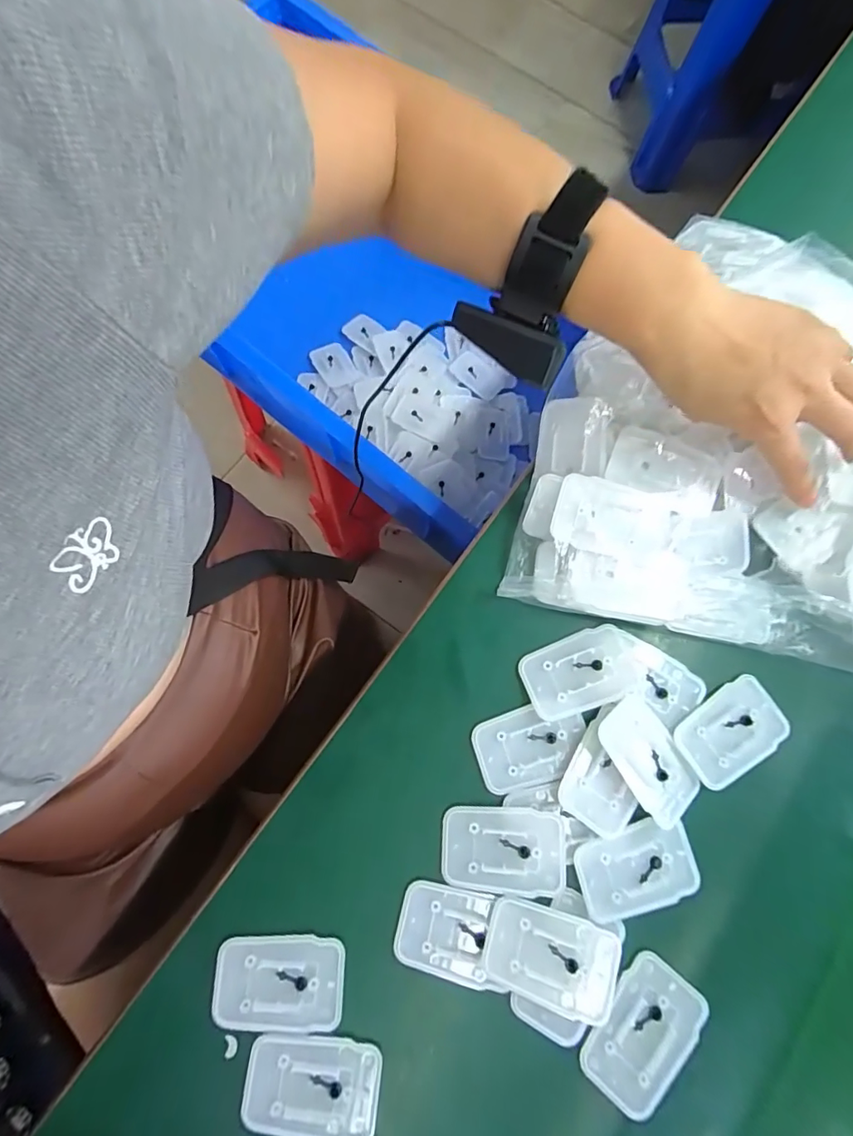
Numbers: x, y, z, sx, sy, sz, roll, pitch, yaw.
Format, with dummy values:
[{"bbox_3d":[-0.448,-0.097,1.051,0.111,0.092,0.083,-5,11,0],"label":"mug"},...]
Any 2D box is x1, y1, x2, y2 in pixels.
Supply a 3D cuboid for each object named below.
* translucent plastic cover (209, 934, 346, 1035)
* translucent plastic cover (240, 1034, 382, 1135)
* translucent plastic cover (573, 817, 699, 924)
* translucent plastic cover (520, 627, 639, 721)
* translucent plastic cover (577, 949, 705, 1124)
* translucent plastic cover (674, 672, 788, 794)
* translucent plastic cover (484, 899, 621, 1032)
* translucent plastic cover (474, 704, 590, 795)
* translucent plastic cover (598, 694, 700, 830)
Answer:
[{"bbox_3d":[-0.080,0.227,0.266,0.069,0.004,0.044,3,77,-1],"label":"translucent plastic cover"},{"bbox_3d":[-0.060,0.271,0.253,0.068,0.007,0.042,5,77,0],"label":"translucent plastic cover"},{"bbox_3d":[0.121,0.172,0.278,0.068,0.005,0.044,-13,78,-5],"label":"translucent plastic cover"},{"bbox_3d":[0.097,0.065,0.303,0.070,0.006,0.045,-21,79,-6],"label":"translucent plastic cover"},{"bbox_3d":[0.116,0.248,0.259,0.043,0.008,0.068,37,79,6],"label":"translucent plastic cover"},{"bbox_3d":[0.186,0.099,0.294,0.067,0.004,0.044,-33,80,-8],"label":"translucent plastic cover"},{"bbox_3d":[0.068,0.211,0.263,0.066,0.012,0.043,18,77,2],"label":"translucent plastic cover"},{"bbox_3d":[0.064,0.109,0.298,0.067,0.006,0.044,-16,78,-5],"label":"translucent plastic cover"},{"bbox_3d":[0.132,0.113,0.288,0.040,0.009,0.068,-32,80,-8],"label":"translucent plastic cover"}]

